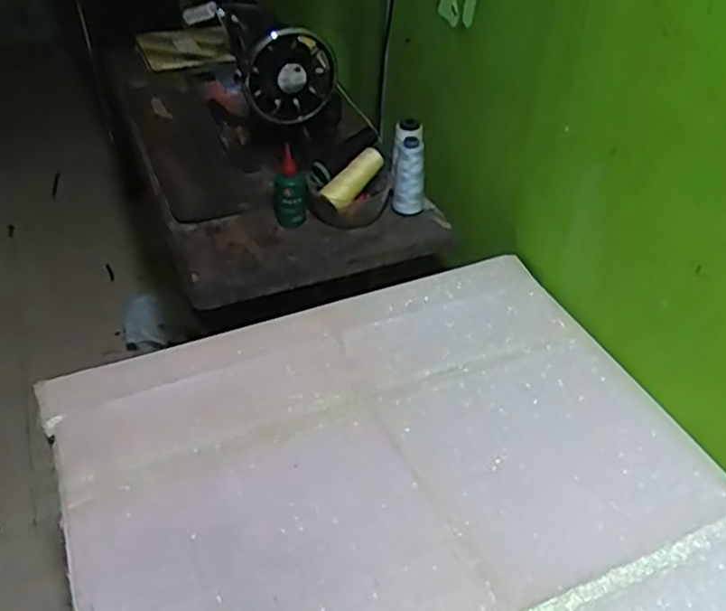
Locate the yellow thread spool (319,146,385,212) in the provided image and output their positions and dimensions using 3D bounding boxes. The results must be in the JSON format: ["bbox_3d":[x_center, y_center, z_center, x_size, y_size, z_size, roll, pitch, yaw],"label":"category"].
[{"bbox_3d":[-0.011,-0.182,0.989,0.032,0.031,0.111,32,70,32],"label":"yellow thread spool"}]

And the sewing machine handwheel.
[{"bbox_3d":[-0.100,-0.331,1.001,0.138,0.126,0.039,-14,44,-17],"label":"sewing machine handwheel"}]

